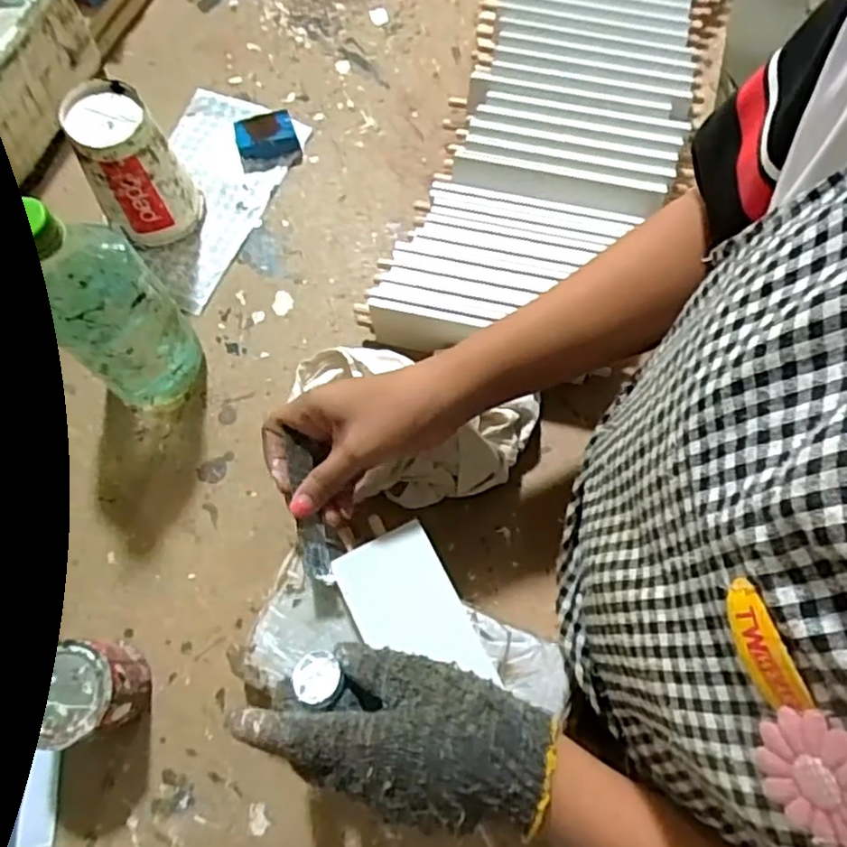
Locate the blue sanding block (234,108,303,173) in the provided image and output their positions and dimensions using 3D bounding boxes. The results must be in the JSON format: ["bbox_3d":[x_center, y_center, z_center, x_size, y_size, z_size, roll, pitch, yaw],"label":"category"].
[{"bbox_3d":[-0.149,-0.269,0.652,0.056,0.031,0.043,-14,68,-4],"label":"blue sanding block"}]

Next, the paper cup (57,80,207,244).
[{"bbox_3d":[-0.241,-0.208,0.572,0.081,0.132,0.064,-27,70,-9],"label":"paper cup"}]

